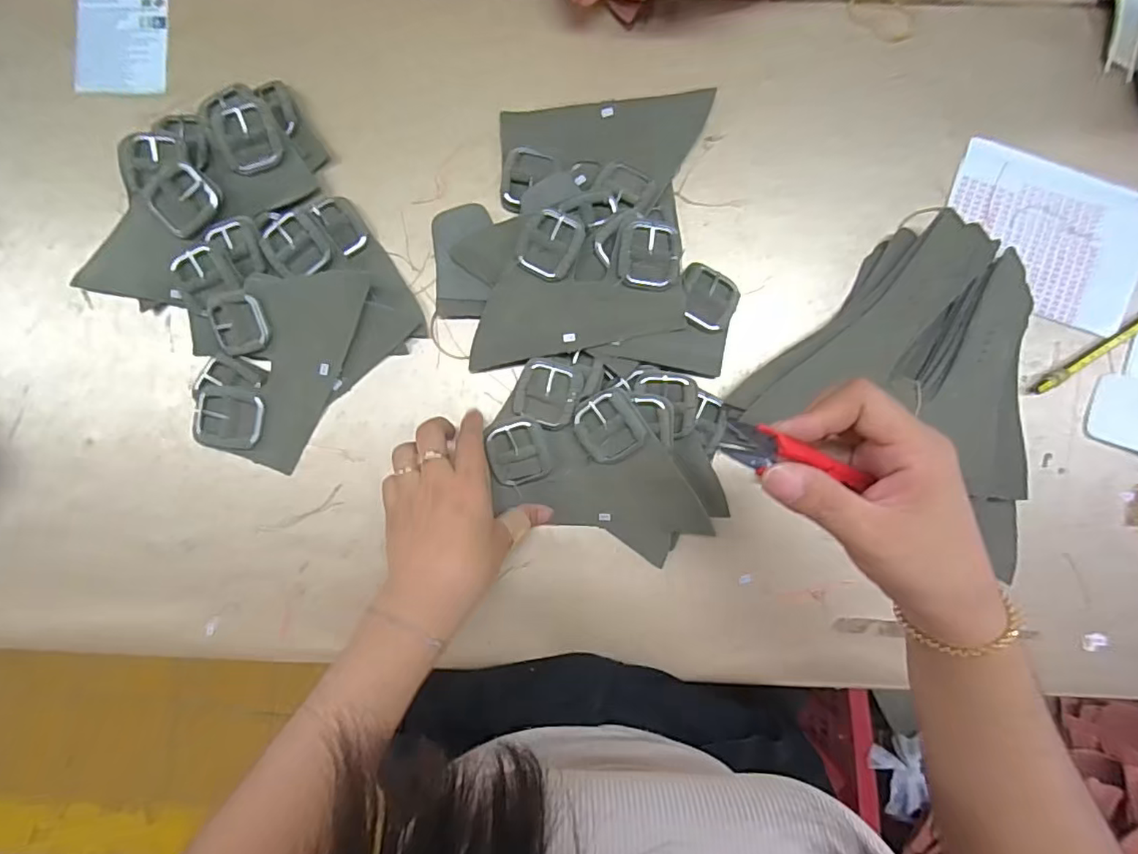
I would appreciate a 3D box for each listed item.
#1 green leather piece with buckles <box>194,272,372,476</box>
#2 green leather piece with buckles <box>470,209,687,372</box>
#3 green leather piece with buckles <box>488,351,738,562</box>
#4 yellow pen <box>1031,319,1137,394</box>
[{"bbox_3d":[-0.221,-0.053,0.426,0.096,0.023,0.156,23,89,1],"label":"green leather piece with buckles"},{"bbox_3d":[0.002,-0.106,0.420,0.157,0.032,0.097,-12,88,0],"label":"green leather piece with buckles"},{"bbox_3d":[0.031,0.017,0.413,0.163,0.040,0.126,19,89,1],"label":"green leather piece with buckles"},{"bbox_3d":[0.401,-0.062,0.425,0.126,0.008,0.008,-32,88,-1],"label":"yellow pen"}]

